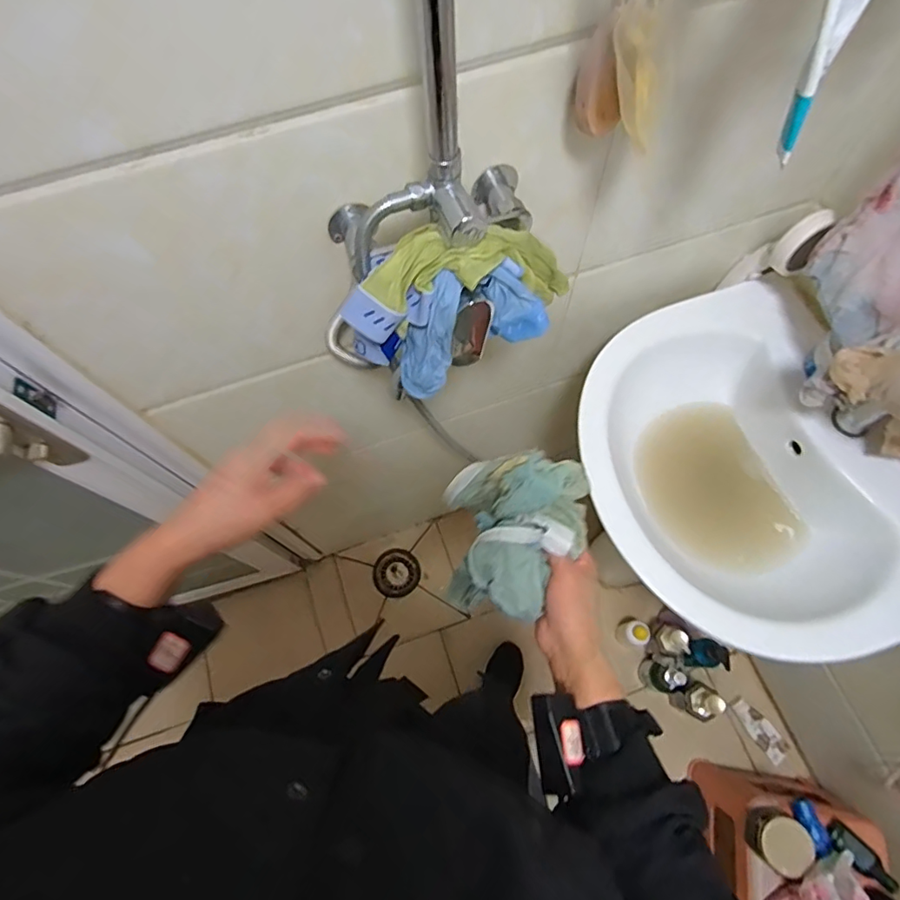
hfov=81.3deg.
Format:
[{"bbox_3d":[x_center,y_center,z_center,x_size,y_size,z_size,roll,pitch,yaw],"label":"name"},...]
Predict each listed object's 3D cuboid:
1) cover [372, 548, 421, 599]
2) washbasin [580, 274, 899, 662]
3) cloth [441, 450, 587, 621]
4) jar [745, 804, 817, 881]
[{"bbox_3d":[-0.155,0.359,1.524,0.134,0.016,0.132,35,73,15],"label":"cover"},{"bbox_3d":[0.438,0.035,0.795,0.384,0.153,0.541,-23,68,-7],"label":"washbasin"},{"bbox_3d":[0.066,0.080,0.503,0.133,0.069,0.141,3,67,4],"label":"cloth"},{"bbox_3d":[0.598,0.710,0.949,0.085,0.102,0.098,27,71,13],"label":"jar"}]

